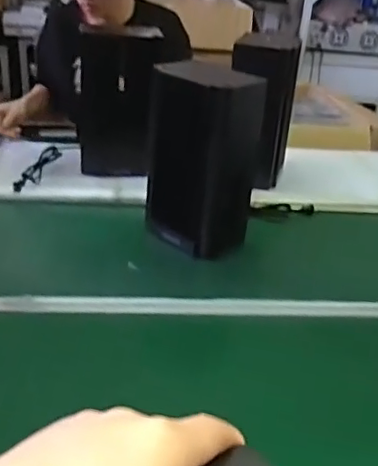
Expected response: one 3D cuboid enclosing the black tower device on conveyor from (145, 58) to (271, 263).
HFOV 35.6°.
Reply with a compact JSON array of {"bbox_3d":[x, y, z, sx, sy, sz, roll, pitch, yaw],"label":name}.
[{"bbox_3d":[0.026,-0.149,1.186,0.182,0.343,0.141,27,35,36],"label":"black tower device on conveyor"}]

